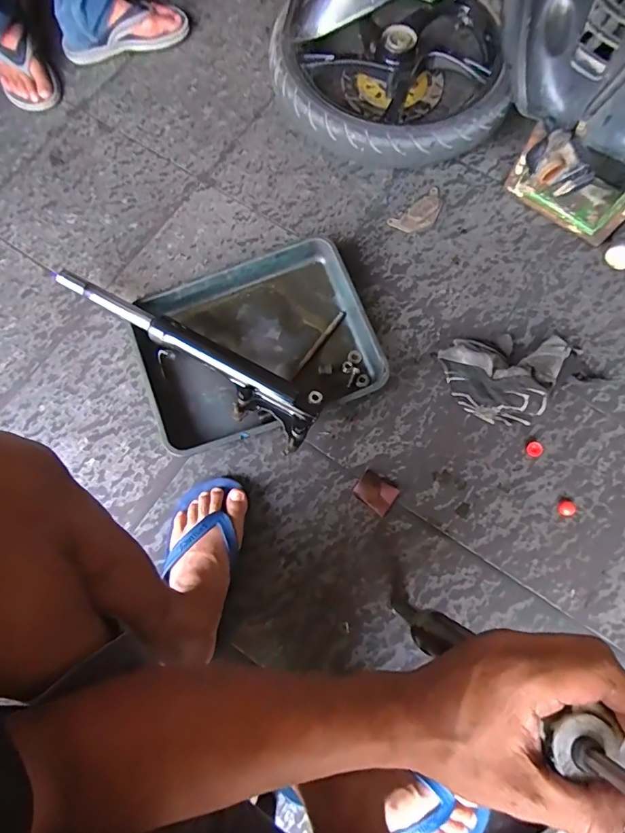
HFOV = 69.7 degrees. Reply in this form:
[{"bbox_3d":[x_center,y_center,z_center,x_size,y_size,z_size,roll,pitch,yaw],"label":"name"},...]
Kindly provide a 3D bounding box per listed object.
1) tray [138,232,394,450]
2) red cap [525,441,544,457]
[{"bbox_3d":[-0.089,-0.102,0.710,0.362,0.056,0.299,-22,76,-4],"label":"tray"},{"bbox_3d":[0.341,0.051,0.688,0.023,0.006,0.022,0,76,2],"label":"red cap"}]

